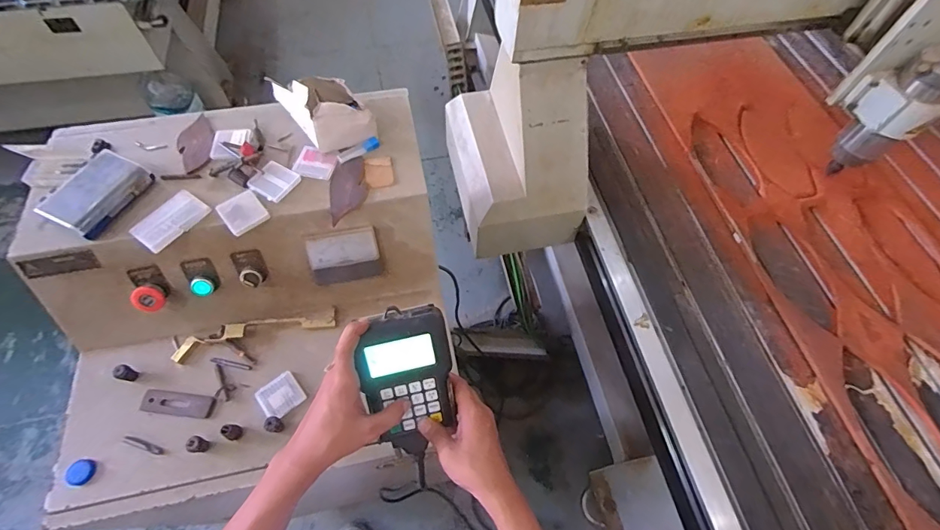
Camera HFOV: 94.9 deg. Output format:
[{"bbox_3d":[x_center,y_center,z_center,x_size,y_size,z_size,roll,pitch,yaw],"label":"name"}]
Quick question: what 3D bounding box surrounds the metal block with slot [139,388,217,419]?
[{"bbox_3d":[-0.413,0.197,0.613,0.103,0.011,0.032,7,61,3],"label":"metal block with slot"}]

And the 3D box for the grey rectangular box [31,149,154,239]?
[{"bbox_3d":[-0.508,-0.098,0.588,0.084,0.030,0.116,22,63,11],"label":"grey rectangular box"}]

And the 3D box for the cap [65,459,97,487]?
[{"bbox_3d":[-0.509,0.271,0.565,0.030,0.011,0.032,0,61,-1],"label":"cap"}]

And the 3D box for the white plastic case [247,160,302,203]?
[{"bbox_3d":[-0.279,-0.120,0.613,0.056,0.011,0.053,30,64,15],"label":"white plastic case"}]

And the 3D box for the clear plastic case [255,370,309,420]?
[{"bbox_3d":[-0.271,0.189,0.621,0.054,0.014,0.052,-33,66,-18],"label":"clear plastic case"}]

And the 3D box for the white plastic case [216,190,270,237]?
[{"bbox_3d":[-0.309,-0.074,0.584,0.051,0.015,0.055,-36,67,-19],"label":"white plastic case"}]

